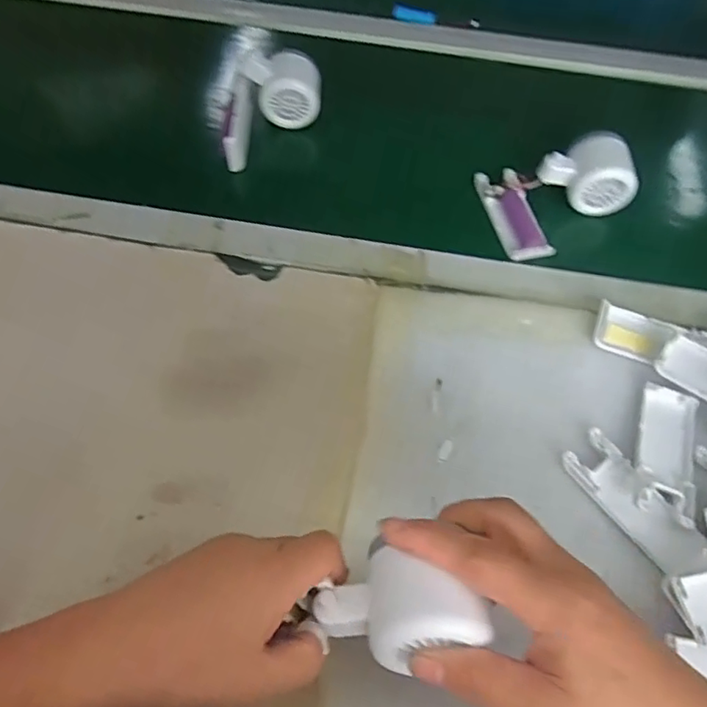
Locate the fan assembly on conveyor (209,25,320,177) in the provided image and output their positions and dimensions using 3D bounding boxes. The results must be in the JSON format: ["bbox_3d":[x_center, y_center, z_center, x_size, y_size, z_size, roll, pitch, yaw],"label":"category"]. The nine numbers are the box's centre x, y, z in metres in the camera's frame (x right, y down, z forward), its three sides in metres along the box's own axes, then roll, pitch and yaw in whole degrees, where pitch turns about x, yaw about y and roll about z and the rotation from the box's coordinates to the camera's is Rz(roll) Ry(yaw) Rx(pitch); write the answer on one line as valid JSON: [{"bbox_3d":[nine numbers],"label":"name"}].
[{"bbox_3d":[-0.093,-0.255,0.550,0.129,0.078,0.064,-39,68,-19],"label":"fan assembly on conveyor"}]

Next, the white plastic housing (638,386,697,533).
[{"bbox_3d":[0.227,0.070,0.405,0.038,0.013,0.100,18,63,10],"label":"white plastic housing"}]

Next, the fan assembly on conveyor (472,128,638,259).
[{"bbox_3d":[0.191,-0.153,0.512,0.124,0.044,0.101,-15,62,-8],"label":"fan assembly on conveyor"}]

